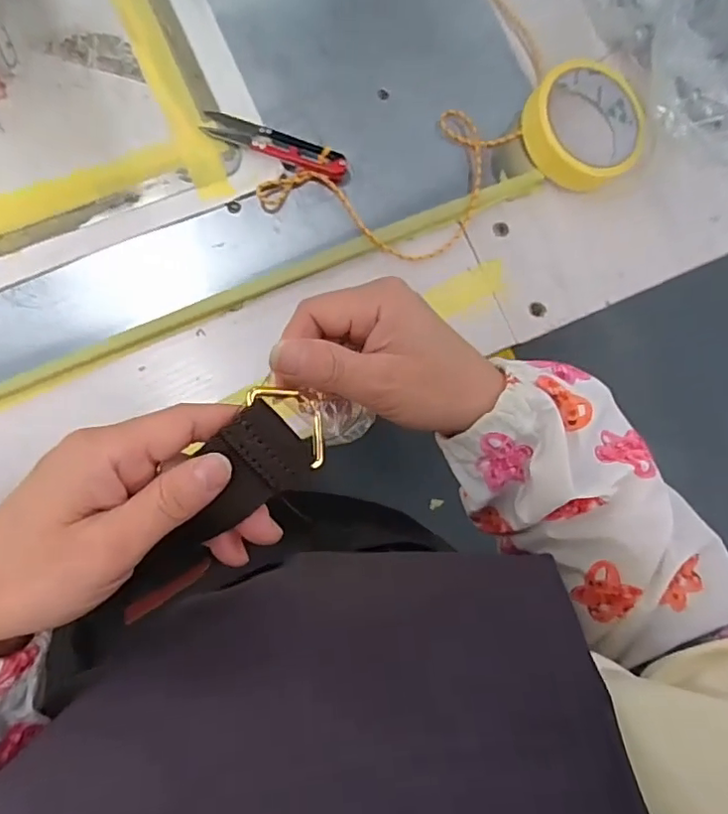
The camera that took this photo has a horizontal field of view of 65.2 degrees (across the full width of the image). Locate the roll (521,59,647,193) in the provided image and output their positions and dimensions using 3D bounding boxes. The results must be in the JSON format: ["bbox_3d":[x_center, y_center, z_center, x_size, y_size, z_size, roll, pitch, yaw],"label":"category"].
[{"bbox_3d":[0.173,-0.218,0.441,0.094,0.033,0.087,1,84,-8],"label":"roll"}]

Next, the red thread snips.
[{"bbox_3d":[-0.062,-0.189,0.409,0.103,0.008,0.021,18,82,-6],"label":"red thread snips"}]

